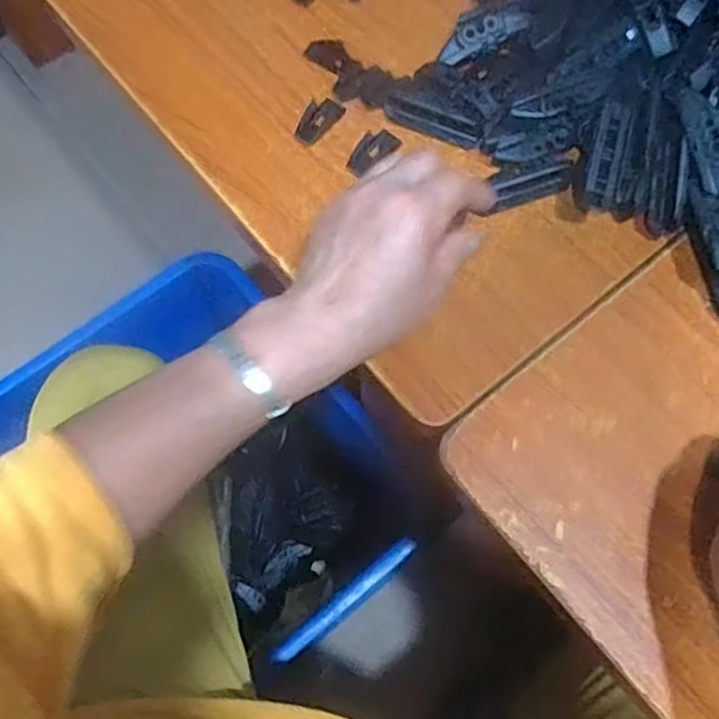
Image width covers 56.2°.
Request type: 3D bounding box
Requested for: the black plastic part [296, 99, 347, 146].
[{"bbox_3d":[-0.028,-0.170,0.471,0.017,0.013,0.040,37,73,14],"label":"black plastic part"}]

